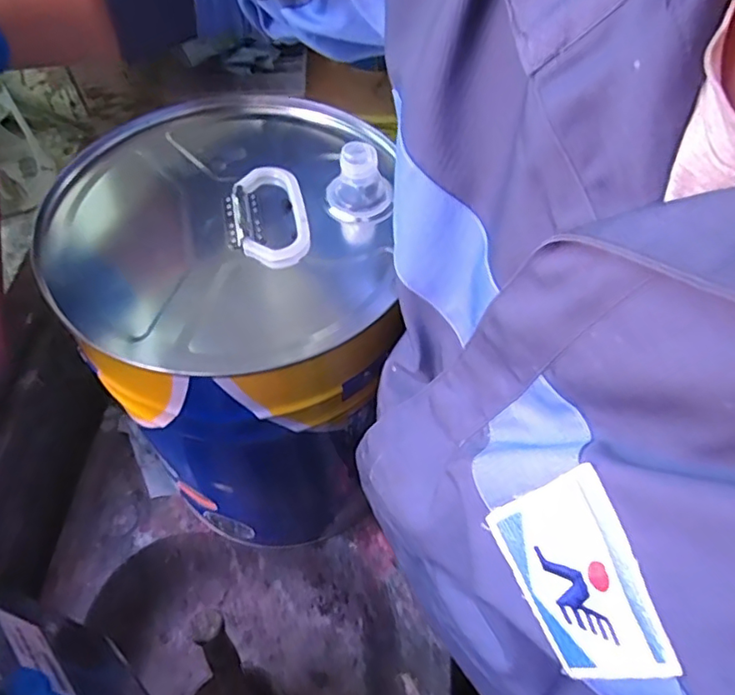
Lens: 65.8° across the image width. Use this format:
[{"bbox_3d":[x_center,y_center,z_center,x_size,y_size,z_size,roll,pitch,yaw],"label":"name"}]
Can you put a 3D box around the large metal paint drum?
[{"bbox_3d":[-0.092,-0.004,0.498,0.240,0.321,0.252,1,57,1],"label":"large metal paint drum"}]

